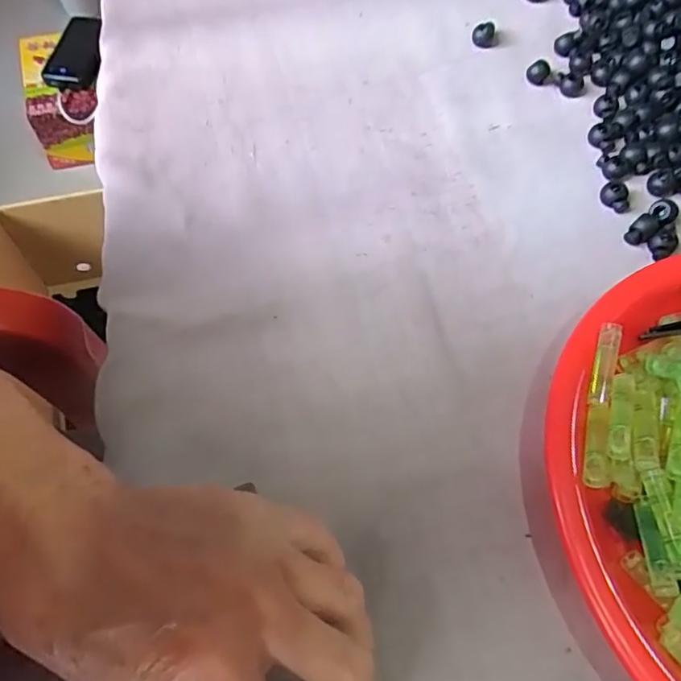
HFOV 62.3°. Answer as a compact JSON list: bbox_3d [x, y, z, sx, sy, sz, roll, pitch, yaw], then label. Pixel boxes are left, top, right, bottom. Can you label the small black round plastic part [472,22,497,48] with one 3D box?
[{"bbox_3d":[0.106,-0.225,0.413,0.017,0.011,0.020,16,63,5],"label":"small black round plastic part"}]

